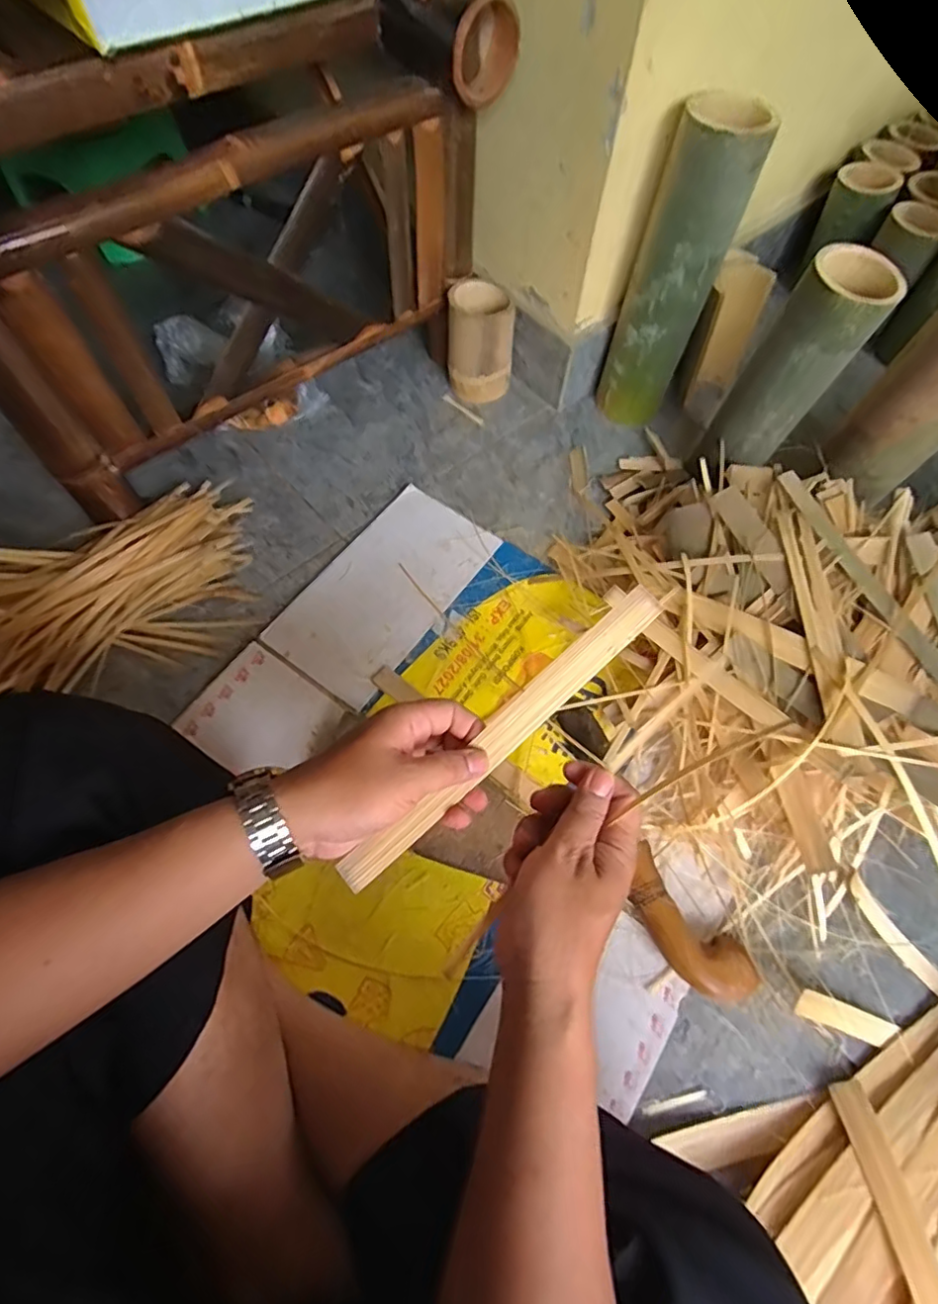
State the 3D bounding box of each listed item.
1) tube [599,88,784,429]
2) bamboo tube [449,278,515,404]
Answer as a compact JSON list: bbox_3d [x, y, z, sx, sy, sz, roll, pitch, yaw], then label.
[{"bbox_3d":[0.238,-0.434,0.692,0.095,0.321,0.081,26,65,10],"label":"tube"},{"bbox_3d":[0.015,-0.417,0.792,0.085,0.128,0.081,1,63,-2],"label":"bamboo tube"}]

